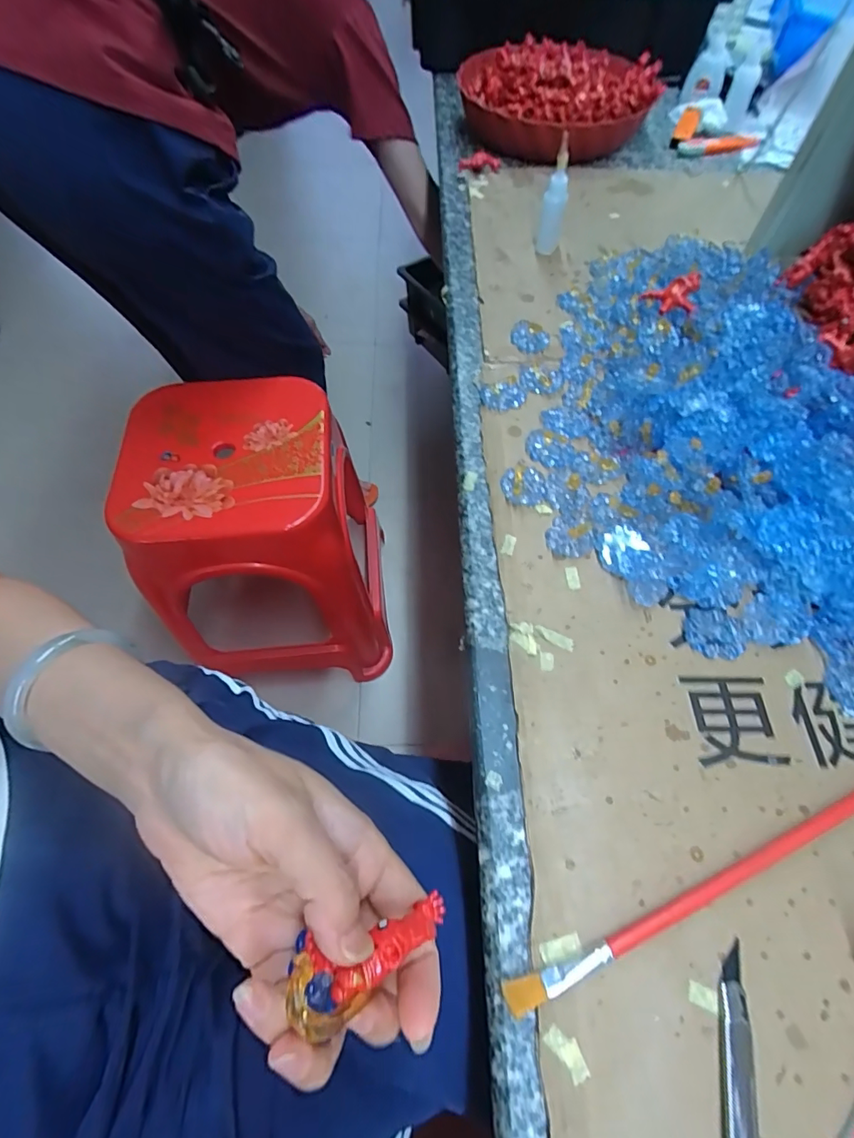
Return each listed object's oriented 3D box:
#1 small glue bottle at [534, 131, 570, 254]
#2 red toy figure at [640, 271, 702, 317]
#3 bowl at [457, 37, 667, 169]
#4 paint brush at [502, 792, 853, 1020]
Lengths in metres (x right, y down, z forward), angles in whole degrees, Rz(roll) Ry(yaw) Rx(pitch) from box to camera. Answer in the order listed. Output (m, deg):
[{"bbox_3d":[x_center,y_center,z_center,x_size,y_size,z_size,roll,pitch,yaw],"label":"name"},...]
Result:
[{"bbox_3d":[0.119,-0.342,0.457,0.022,0.088,0.020,10,61,4],"label":"small glue bottle"},{"bbox_3d":[0.202,-0.228,0.406,0.041,0.028,0.021,12,61,5],"label":"red toy figure"},{"bbox_3d":[0.150,-0.572,0.601,0.231,0.081,0.187,15,61,7],"label":"bowl"},{"bbox_3d":[0.155,0.143,0.236,0.260,0.007,0.010,-19,63,-12],"label":"paint brush"}]

